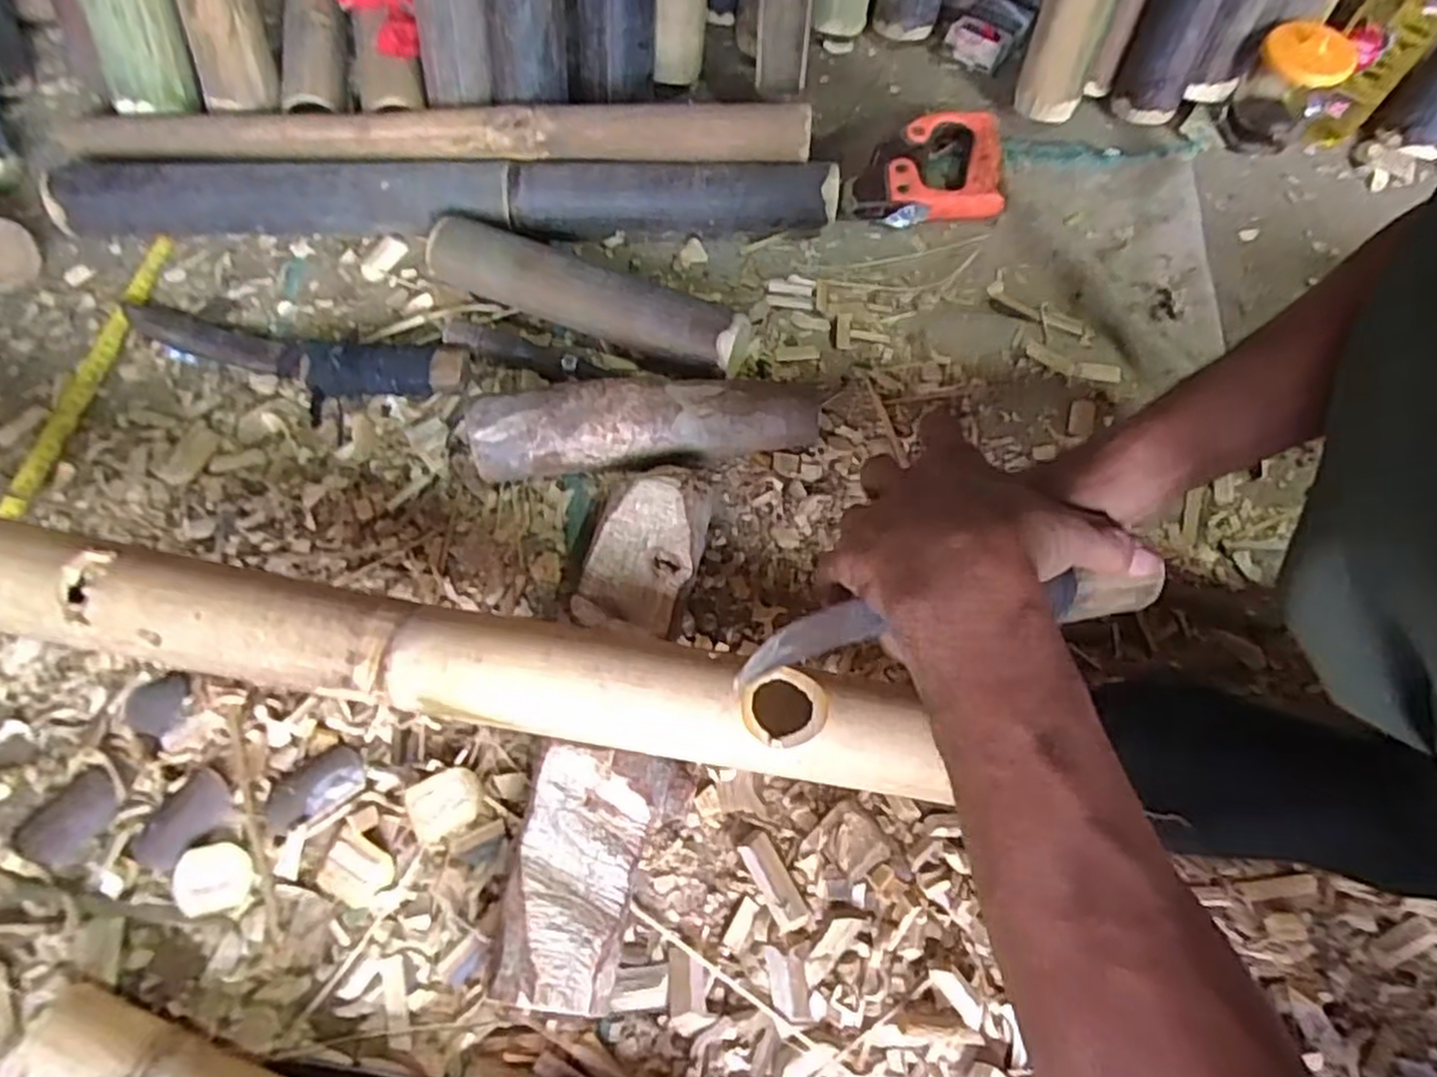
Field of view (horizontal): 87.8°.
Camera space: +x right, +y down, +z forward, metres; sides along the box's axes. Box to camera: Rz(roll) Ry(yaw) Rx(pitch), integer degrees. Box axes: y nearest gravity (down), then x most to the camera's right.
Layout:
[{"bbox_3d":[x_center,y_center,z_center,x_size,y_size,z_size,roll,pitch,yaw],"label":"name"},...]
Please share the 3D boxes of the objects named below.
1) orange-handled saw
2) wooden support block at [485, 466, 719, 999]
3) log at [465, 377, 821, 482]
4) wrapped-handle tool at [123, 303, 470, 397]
[{"bbox_3d":[0.288,-0.368,0.716,0.360,0.039,0.116,-18,67,-11],"label":"orange-handled saw"},{"bbox_3d":[-0.061,0.107,0.470,0.088,0.052,0.329,7,65,0],"label":"wooden support block"},{"bbox_3d":[-0.049,-0.084,0.550,0.248,0.069,0.060,-7,66,-6],"label":"log"},{"bbox_3d":[-0.340,-0.148,0.596,0.287,0.029,0.053,10,65,2],"label":"wrapped-handle tool"}]

